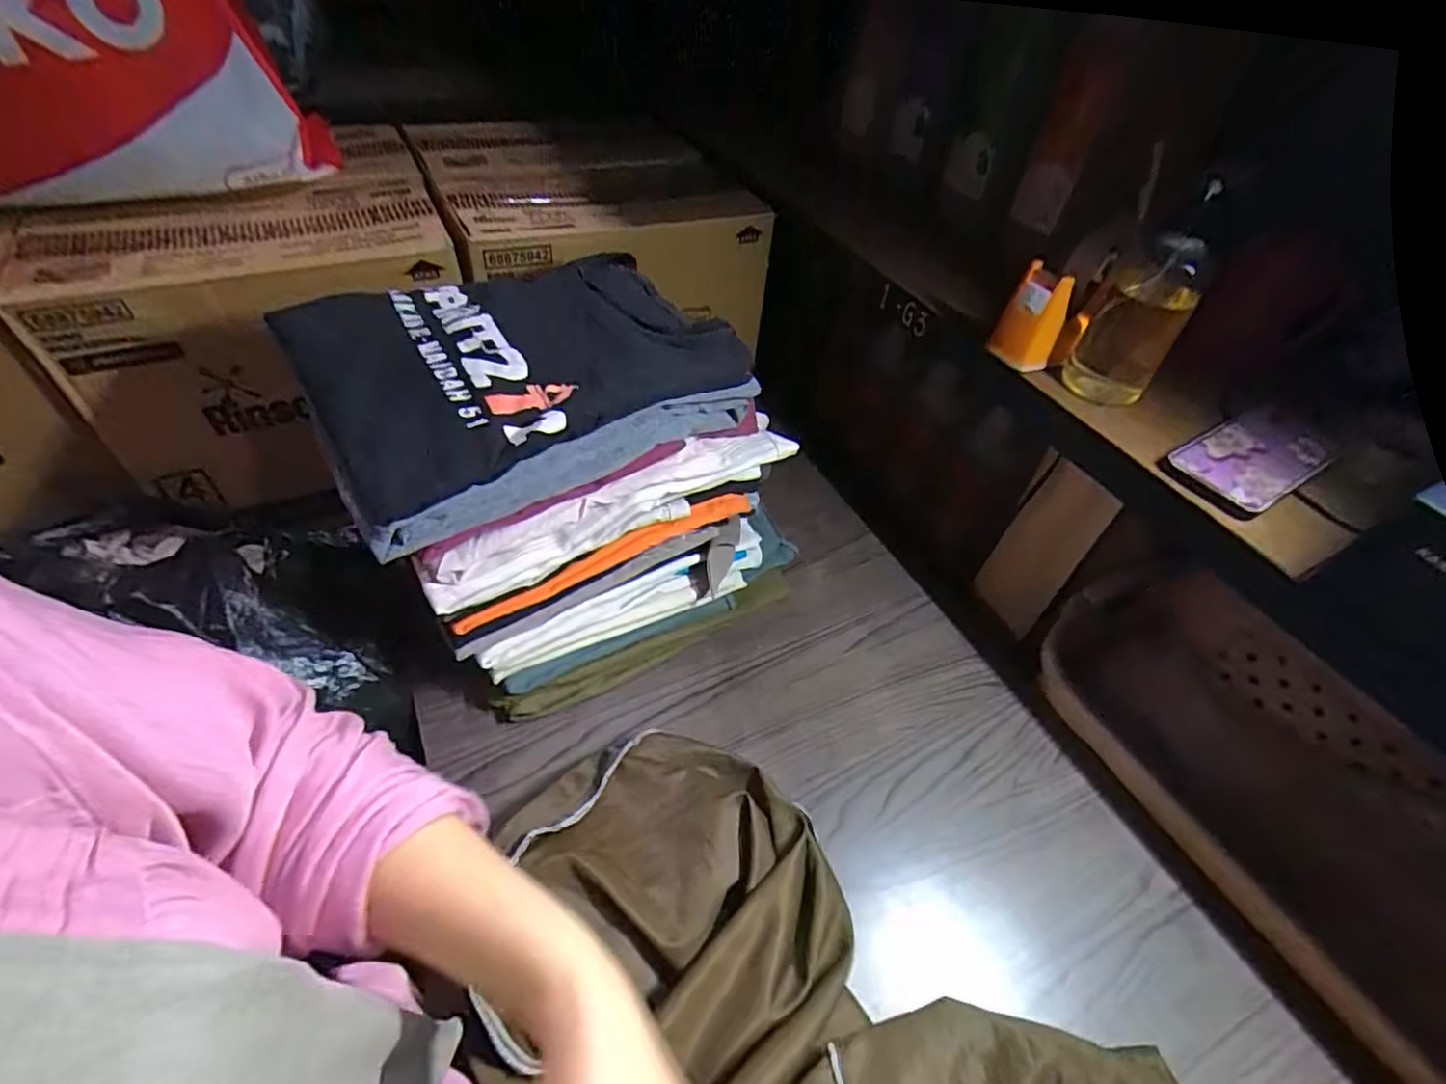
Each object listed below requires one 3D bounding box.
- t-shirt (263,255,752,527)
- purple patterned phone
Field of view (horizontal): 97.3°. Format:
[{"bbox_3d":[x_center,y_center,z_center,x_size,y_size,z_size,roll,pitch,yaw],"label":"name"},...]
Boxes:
[{"bbox_3d":[-0.177,-0.162,0.532,0.305,0.050,0.239,-28,56,-28],"label":"t-shirt"},{"bbox_3d":[0.447,-0.068,0.542,0.130,0.015,0.079,-26,53,-21],"label":"purple patterned phone"}]

